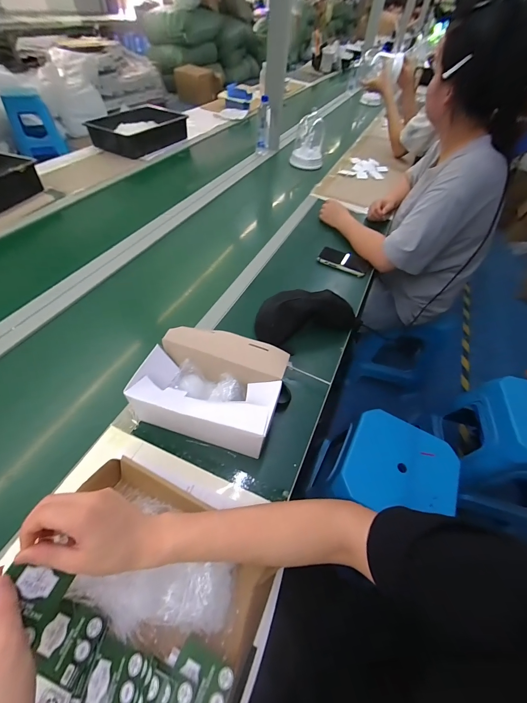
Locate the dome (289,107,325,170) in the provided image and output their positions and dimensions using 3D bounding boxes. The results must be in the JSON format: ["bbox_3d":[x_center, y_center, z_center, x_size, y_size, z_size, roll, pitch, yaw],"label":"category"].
[{"bbox_3d":[0.213,-0.973,1.299,0.145,0.208,0.148,11,52,2],"label":"dome"}]

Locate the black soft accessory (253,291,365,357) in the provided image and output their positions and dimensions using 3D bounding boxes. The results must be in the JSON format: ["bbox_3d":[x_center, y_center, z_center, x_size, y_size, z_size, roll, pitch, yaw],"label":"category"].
[{"bbox_3d":[0.111,-0.092,0.667,0.258,0.109,0.120,-21,57,-20],"label":"black soft accessory"}]

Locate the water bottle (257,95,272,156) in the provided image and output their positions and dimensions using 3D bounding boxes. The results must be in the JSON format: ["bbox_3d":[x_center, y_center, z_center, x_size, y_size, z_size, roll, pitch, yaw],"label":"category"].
[{"bbox_3d":[0.002,-1.016,1.294,0.064,0.225,0.061,3,52,-4],"label":"water bottle"}]

